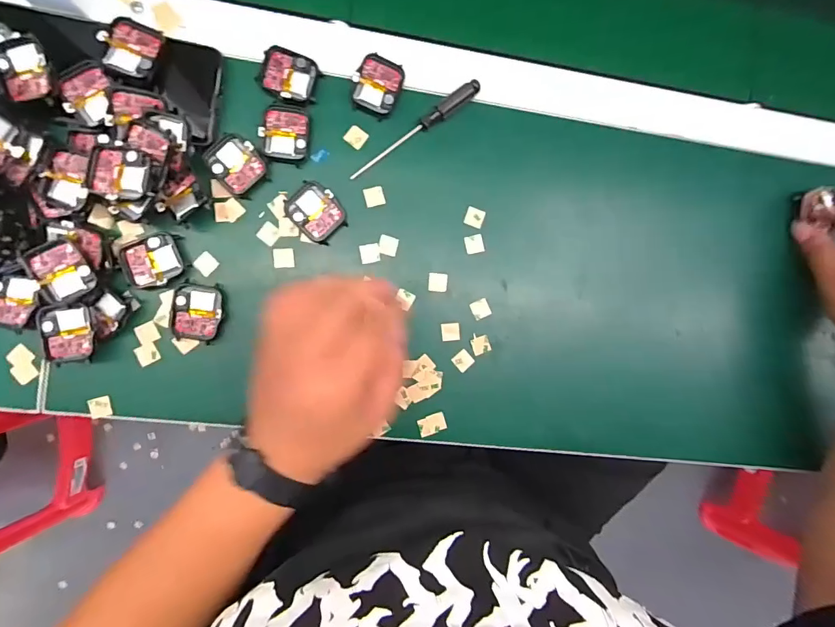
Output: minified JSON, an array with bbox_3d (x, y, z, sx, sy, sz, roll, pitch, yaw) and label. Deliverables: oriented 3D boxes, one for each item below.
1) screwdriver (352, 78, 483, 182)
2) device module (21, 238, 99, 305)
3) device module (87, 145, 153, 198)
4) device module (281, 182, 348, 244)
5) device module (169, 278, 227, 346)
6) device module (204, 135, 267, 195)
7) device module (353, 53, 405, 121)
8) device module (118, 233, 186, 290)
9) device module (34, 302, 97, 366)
[{"bbox_3d":[0.000,-0.153,0.362,0.129,0.013,0.011,-38,95,-6],"label":"screwdriver"},{"bbox_3d":[-0.259,-0.031,0.321,0.035,0.020,0.043,-28,94,-6],"label":"device module"},{"bbox_3d":[-0.211,-0.100,0.305,0.042,0.007,0.036,4,90,-7],"label":"device module"},{"bbox_3d":[-0.083,-0.084,0.355,0.037,0.010,0.046,-43,95,-5],"label":"device module"},{"bbox_3d":[-0.174,-0.001,0.346,0.038,0.012,0.046,8,89,-7],"label":"device module"},{"bbox_3d":[-0.145,-0.119,0.344,0.037,0.009,0.040,-41,95,-5],"label":"device module"},{"bbox_3d":[-0.033,-0.187,0.356,0.037,0.008,0.045,22,88,-7],"label":"device module"},{"bbox_3d":[-0.207,-0.041,0.339,0.042,0.009,0.039,-14,92,-7],"label":"device module"},{"bbox_3d":[-0.263,0.015,0.327,0.036,0.018,0.044,-10,92,-7],"label":"device module"}]

